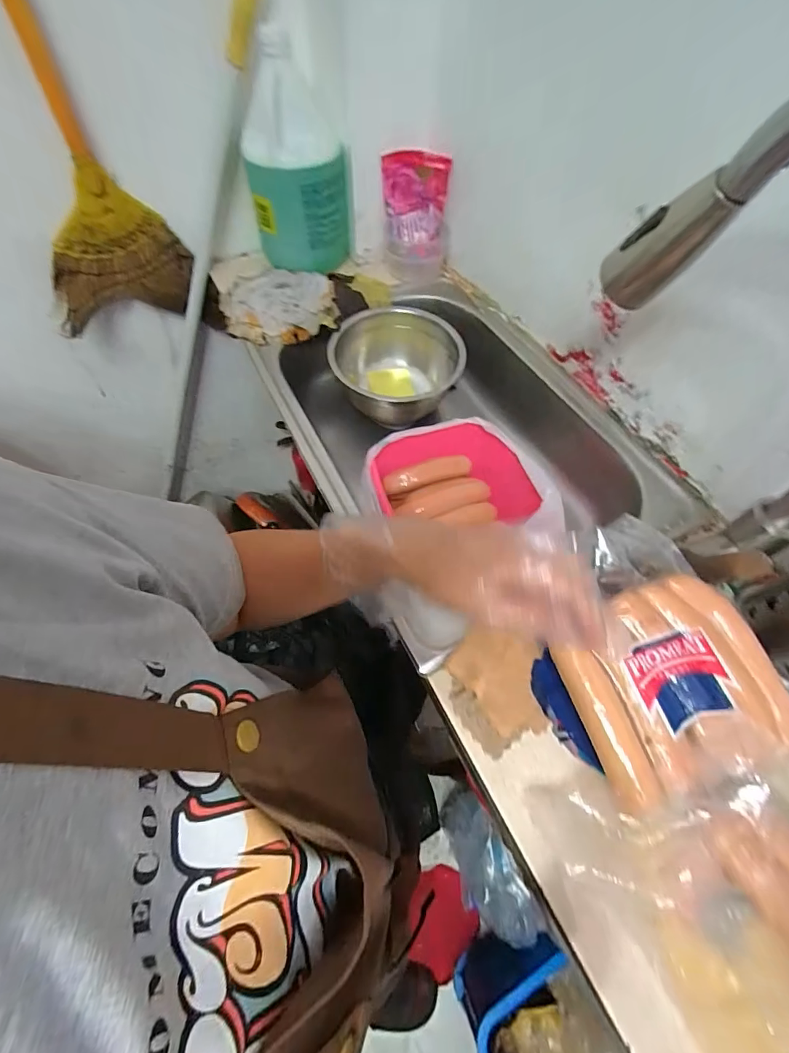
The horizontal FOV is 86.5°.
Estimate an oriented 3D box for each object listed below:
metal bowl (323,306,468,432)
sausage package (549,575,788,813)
[{"bbox_3d":[-0.004,-0.252,0.687,0.196,0.091,0.194,0,58,-1],"label":"metal bowl"},{"bbox_3d":[0.229,0.126,0.345,0.158,0.048,0.142,-17,60,-11],"label":"sausage package"}]

